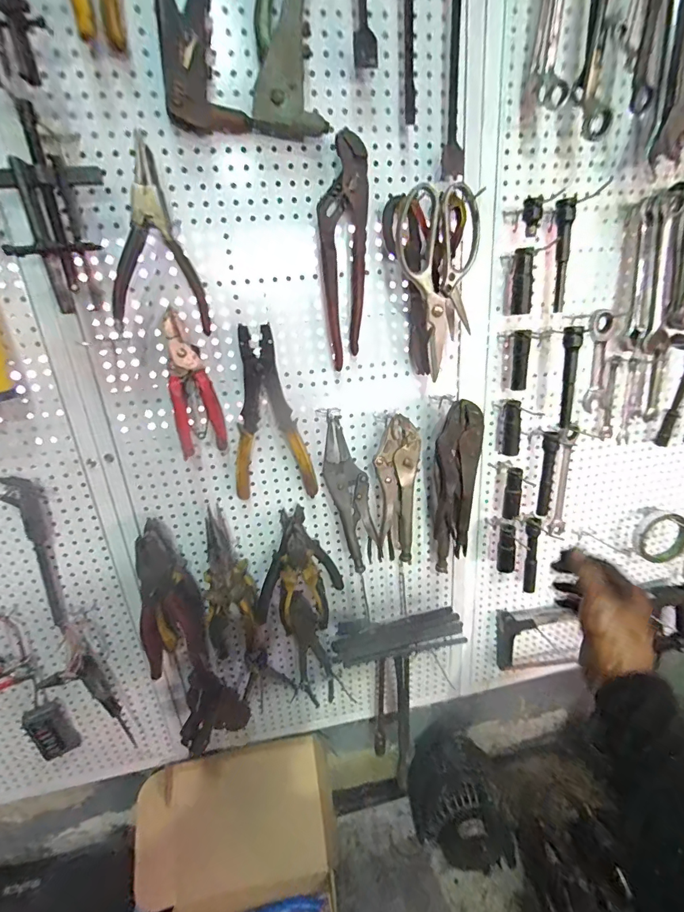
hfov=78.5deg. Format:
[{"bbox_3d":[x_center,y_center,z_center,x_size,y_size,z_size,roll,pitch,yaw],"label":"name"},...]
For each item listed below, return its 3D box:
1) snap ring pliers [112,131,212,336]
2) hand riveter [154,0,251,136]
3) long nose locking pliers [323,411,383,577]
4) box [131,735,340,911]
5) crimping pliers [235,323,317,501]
[{"bbox_3d":[-0.179,-0.205,0.409,0.091,0.162,0.029,-5,33,-23],"label":"snap ring pliers"},{"bbox_3d":[-0.138,-0.439,0.368,0.071,0.240,0.023,-10,23,-15],"label":"hand riveter"},{"bbox_3d":[0.013,0.052,0.531,0.067,0.199,0.027,-3,23,1],"label":"long nose locking pliers"},{"bbox_3d":[-0.174,0.715,0.669,0.322,0.198,0.348,-7,23,-6],"label":"box"},{"bbox_3d":[-0.095,-0.051,0.533,0.101,0.214,0.032,-4,23,-1],"label":"crimping pliers"}]

